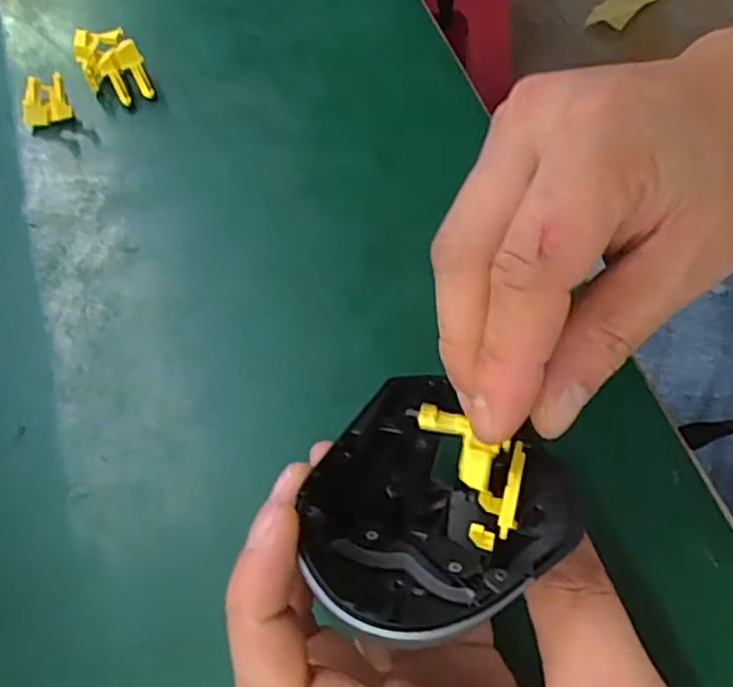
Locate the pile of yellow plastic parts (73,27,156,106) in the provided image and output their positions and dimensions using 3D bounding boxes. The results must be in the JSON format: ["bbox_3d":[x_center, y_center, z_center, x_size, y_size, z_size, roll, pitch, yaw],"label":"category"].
[{"bbox_3d":[-0.143,-0.156,0.393,0.033,0.028,0.038,-23,65,-8],"label":"pile of yellow plastic parts"}]

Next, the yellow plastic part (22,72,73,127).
[{"bbox_3d":[-0.177,-0.132,0.382,0.026,0.030,0.012,-14,64,-4],"label":"yellow plastic part"}]

